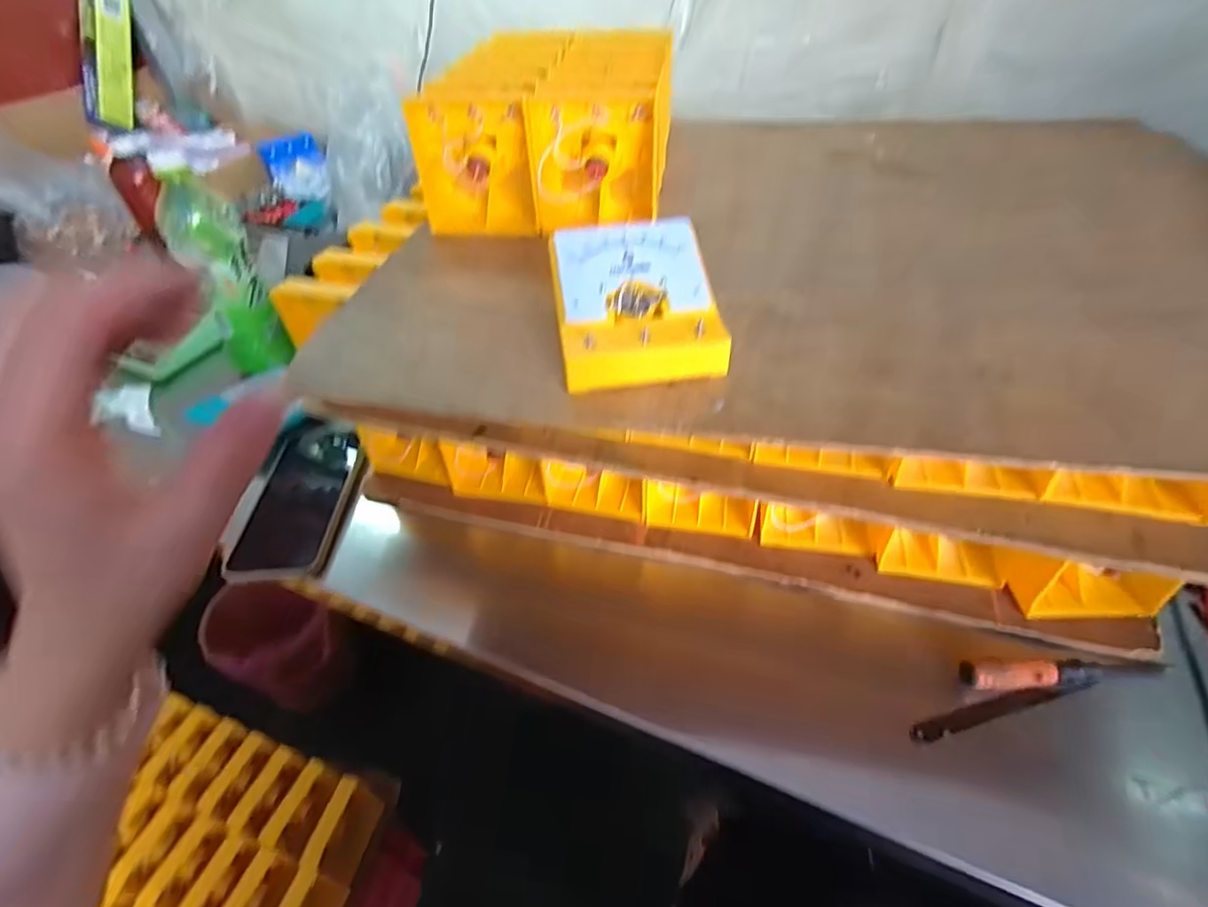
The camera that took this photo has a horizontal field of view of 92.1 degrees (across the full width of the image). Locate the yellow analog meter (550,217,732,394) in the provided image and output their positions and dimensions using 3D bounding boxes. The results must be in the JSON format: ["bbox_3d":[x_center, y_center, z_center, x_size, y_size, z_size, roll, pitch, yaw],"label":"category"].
[{"bbox_3d":[0.016,-0.079,0.304,0.080,0.044,0.087,-6,45,-4],"label":"yellow analog meter"}]

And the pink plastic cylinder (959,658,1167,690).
[{"bbox_3d":[0.283,0.135,0.361,0.118,0.010,0.018,-2,45,0],"label":"pink plastic cylinder"}]

